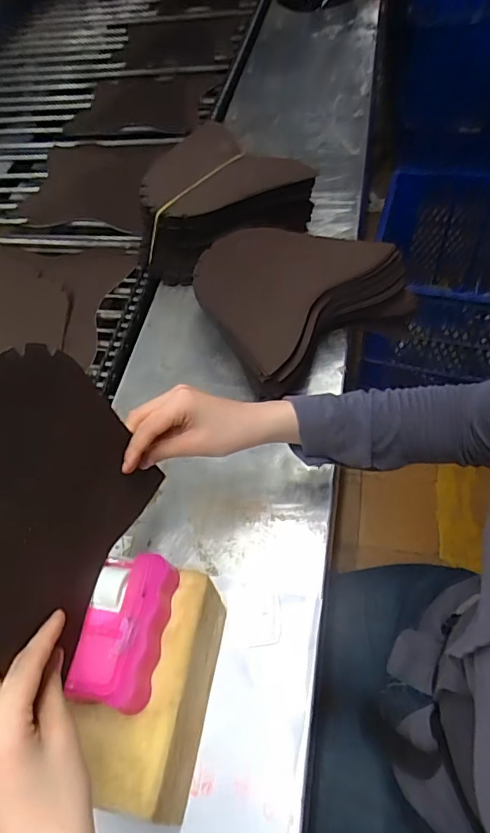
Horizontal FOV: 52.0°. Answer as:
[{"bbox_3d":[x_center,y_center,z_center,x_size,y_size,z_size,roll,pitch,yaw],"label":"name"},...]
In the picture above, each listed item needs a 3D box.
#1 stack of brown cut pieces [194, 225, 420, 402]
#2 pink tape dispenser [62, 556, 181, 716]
[{"bbox_3d":[0.072,-0.165,0.684,0.264,0.095,0.231,-31,57,-12],"label":"stack of brown cut pieces"},{"bbox_3d":[-0.092,0.162,0.386,0.058,0.033,0.106,4,57,12],"label":"pink tape dispenser"}]

